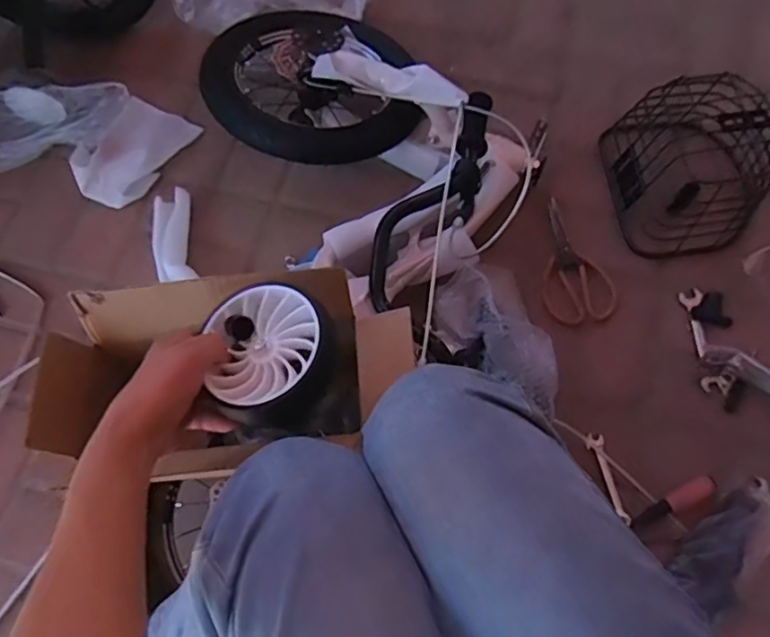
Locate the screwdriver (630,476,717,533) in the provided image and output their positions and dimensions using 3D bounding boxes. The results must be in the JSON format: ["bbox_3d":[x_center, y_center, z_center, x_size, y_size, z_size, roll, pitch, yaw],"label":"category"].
[{"bbox_3d":[0.367,0.238,0.791,0.140,0.022,0.024,-32,73,5],"label":"screwdriver"}]

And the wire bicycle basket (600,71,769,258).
[{"bbox_3d":[0.462,-0.228,0.918,0.204,0.158,0.220,-4,69,0],"label":"wire bicycle basket"}]

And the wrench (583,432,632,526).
[{"bbox_3d":[0.300,0.210,0.816,0.033,0.007,0.120,-12,67,-19],"label":"wrench"}]

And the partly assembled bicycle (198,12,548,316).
[{"bbox_3d":[-0.019,-0.302,0.916,0.396,0.133,0.528,-33,72,-11],"label":"partly assembled bicycle"}]

